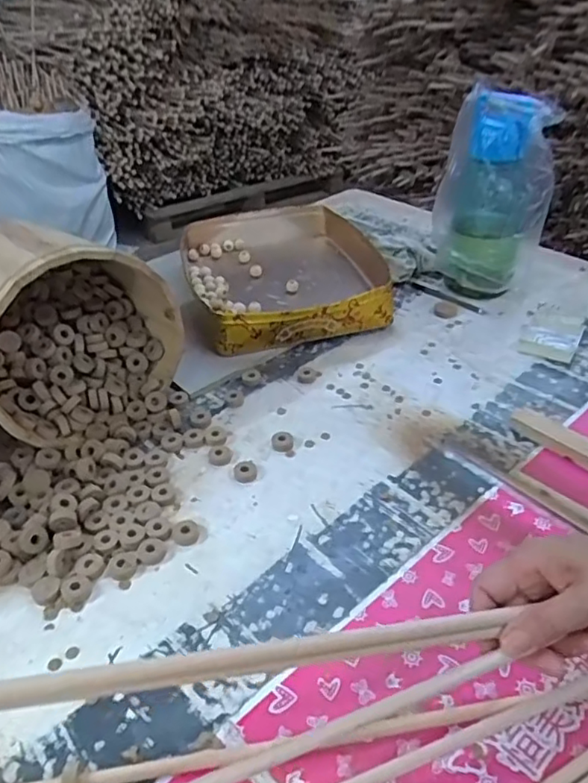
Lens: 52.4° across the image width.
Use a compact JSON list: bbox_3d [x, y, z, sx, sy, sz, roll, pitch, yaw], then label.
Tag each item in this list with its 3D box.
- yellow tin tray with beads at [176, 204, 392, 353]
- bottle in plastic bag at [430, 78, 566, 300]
[{"bbox_3d":[-0.020,-0.196,0.980,0.300,0.077,0.387,-11,38,-11],"label":"yellow tin tray with beads"},{"bbox_3d":[0.301,-0.297,0.913,0.153,0.294,0.166,8,38,13],"label":"bottle in plastic bag"}]

